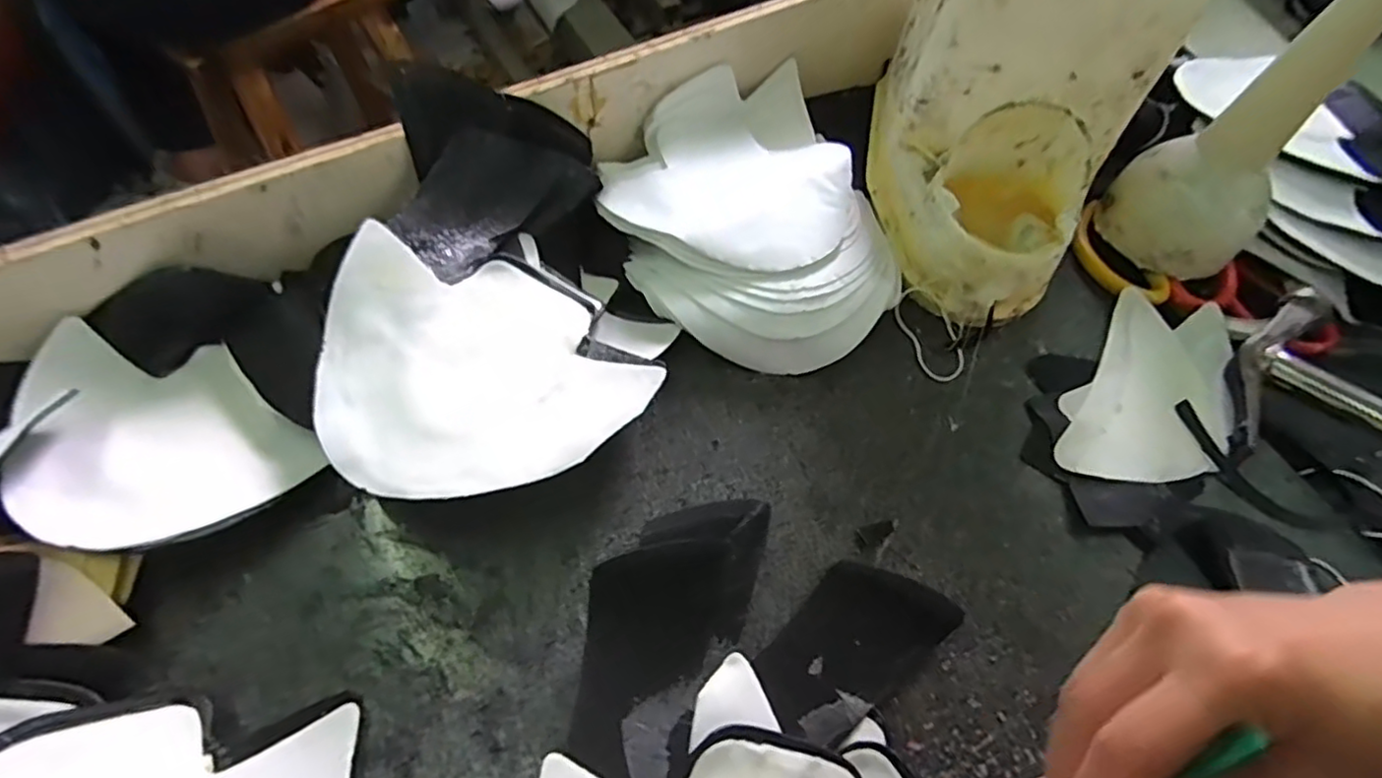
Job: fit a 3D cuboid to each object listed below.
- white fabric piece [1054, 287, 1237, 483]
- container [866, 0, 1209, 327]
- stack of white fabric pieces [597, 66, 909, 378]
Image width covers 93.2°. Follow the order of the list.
[{"bbox_3d":[0.289,0.000,0.404,0.084,0.009,0.171,36,64,15],"label":"white fabric piece"},{"bbox_3d":[0.201,-0.191,0.419,0.154,0.159,0.259,24,62,9],"label":"container"},{"bbox_3d":[0.043,-0.119,0.432,0.187,0.043,0.229,-18,64,-14],"label":"stack of white fabric pieces"}]

